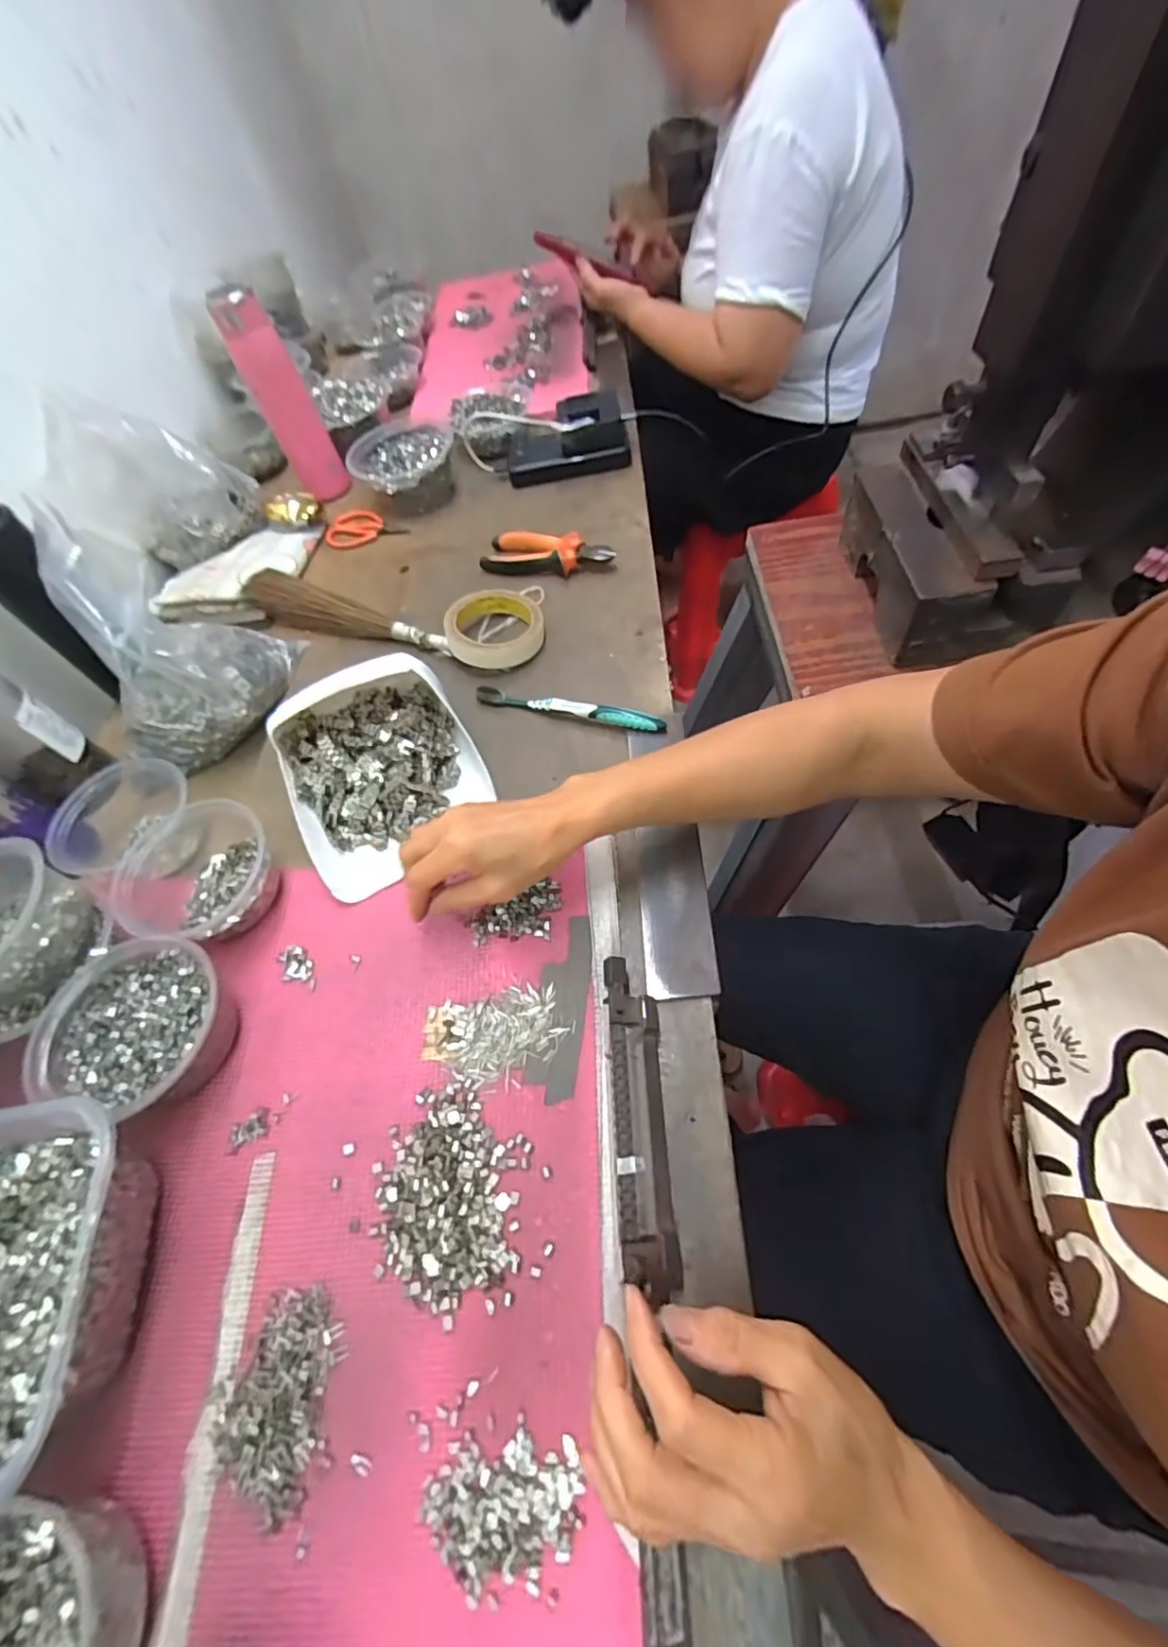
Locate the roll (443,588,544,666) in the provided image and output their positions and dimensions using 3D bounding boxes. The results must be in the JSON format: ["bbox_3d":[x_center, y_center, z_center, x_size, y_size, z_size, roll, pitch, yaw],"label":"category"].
[{"bbox_3d":[-0.090,-0.201,0.591,0.096,0.022,0.098,-1,59,2],"label":"roll"}]

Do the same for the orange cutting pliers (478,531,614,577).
[{"bbox_3d":[-0.042,-0.300,0.645,0.145,0.025,0.050,11,62,17],"label":"orange cutting pliers"}]

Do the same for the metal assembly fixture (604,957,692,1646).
[{"bbox_3d":[0.035,0.229,0.320,0.031,0.012,0.309,-3,60,2],"label":"metal assembly fixture"}]

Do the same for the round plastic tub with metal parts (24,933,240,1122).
[{"bbox_3d":[-0.298,0.136,0.398,0.110,0.049,0.102,-5,58,8],"label":"round plastic tub with metal parts"}]

